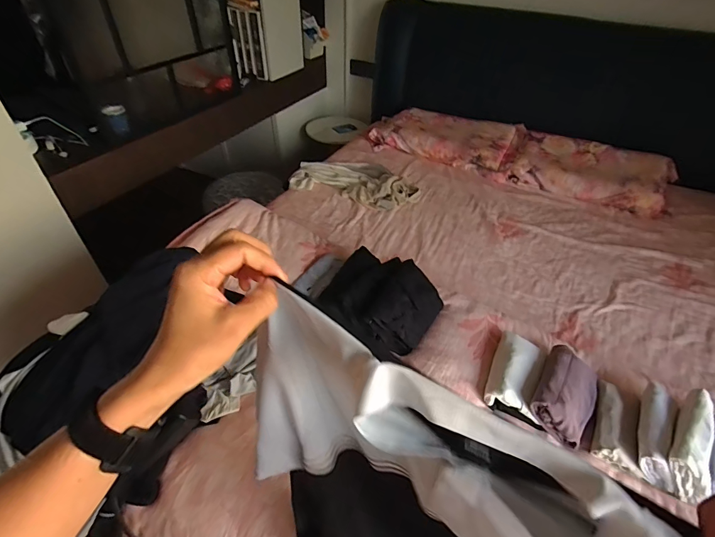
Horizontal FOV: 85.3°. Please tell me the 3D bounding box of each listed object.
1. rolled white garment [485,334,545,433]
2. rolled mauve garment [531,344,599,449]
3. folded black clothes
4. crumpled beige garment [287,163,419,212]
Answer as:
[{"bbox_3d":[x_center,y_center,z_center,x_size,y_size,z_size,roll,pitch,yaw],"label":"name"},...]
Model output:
[{"bbox_3d":[0.382,0.251,0.933,0.124,0.056,0.212,16,44,14],"label":"rolled white garment"},{"bbox_3d":[0.482,0.278,0.885,0.128,0.075,0.207,26,48,24],"label":"rolled mauve garment"},{"bbox_3d":[0.061,0.077,1.050,0.292,0.103,0.249,25,47,23],"label":"folded black clothes"},{"bbox_3d":[-0.001,-0.394,1.701,0.569,0.059,0.316,17,45,16],"label":"crumpled beige garment"}]

